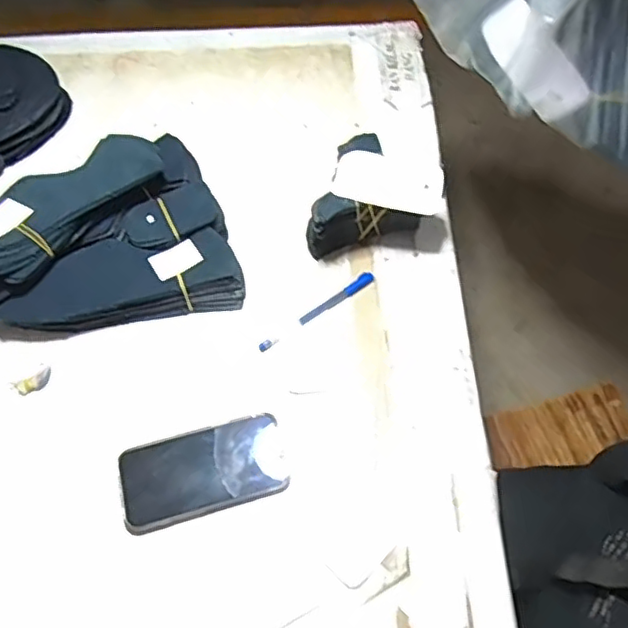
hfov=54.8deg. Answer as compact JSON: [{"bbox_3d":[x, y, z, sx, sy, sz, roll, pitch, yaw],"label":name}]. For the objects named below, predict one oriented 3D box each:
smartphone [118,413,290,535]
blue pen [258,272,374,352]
[{"bbox_3d":[-0.099,0.141,0.548,0.147,0.010,0.072,-13,70,-11],"label":"smartphone"},{"bbox_3d":[0.004,-0.002,0.624,0.141,0.009,0.013,-35,69,-16],"label":"blue pen"}]

